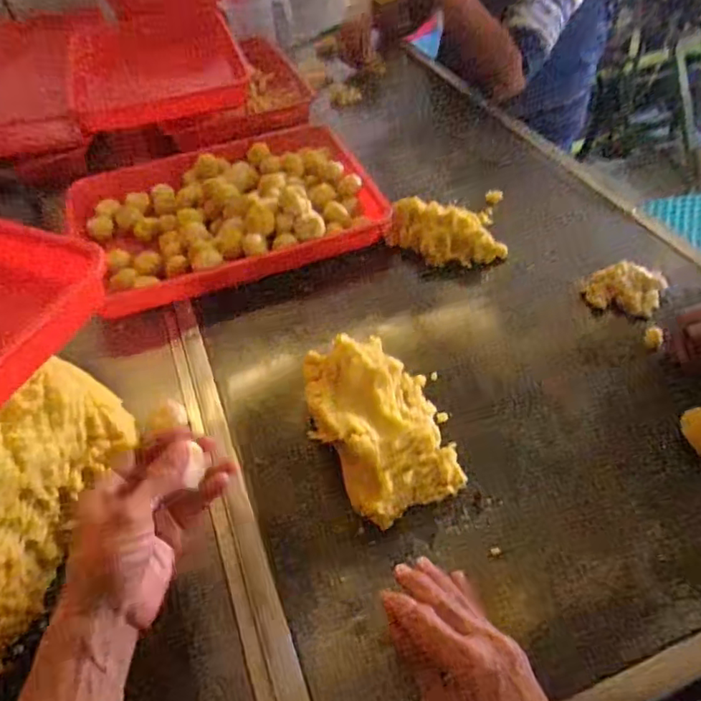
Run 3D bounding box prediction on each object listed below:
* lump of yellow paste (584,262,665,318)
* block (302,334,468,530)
[{"bbox_3d":[0.311,-0.073,0.633,0.075,0.029,0.066,25,56,26],"label":"lump of yellow paste"},{"bbox_3d":[0.025,0.063,0.514,0.128,0.099,0.168,-11,48,-4],"label":"block"}]

